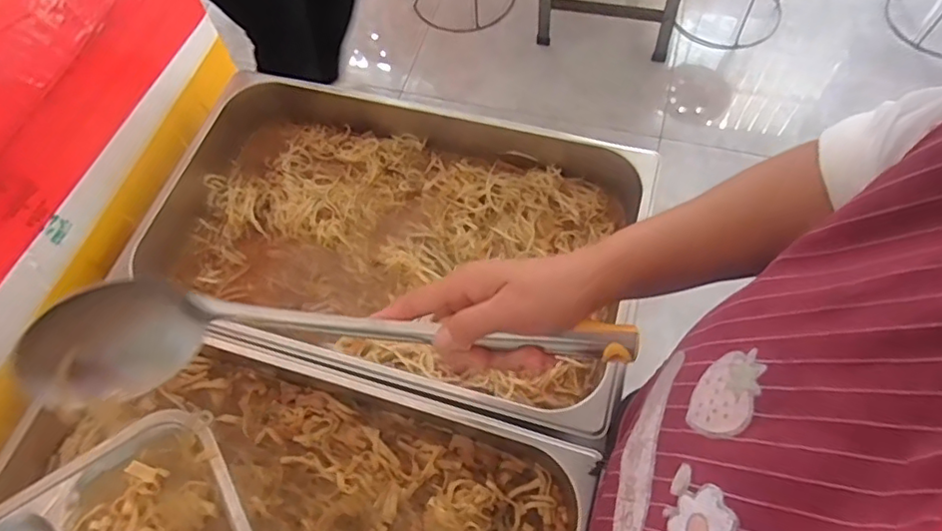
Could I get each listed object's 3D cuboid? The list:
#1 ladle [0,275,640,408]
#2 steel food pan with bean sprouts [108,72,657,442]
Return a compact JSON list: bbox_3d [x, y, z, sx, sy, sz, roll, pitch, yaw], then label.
[{"bbox_3d":[-0.082,0.051,0.378,0.366,0.070,0.075,1,64,0],"label":"ladle"},{"bbox_3d":[-0.089,-0.052,0.676,0.554,0.081,0.348,18,66,12],"label":"steel food pan with bean sprouts"}]

